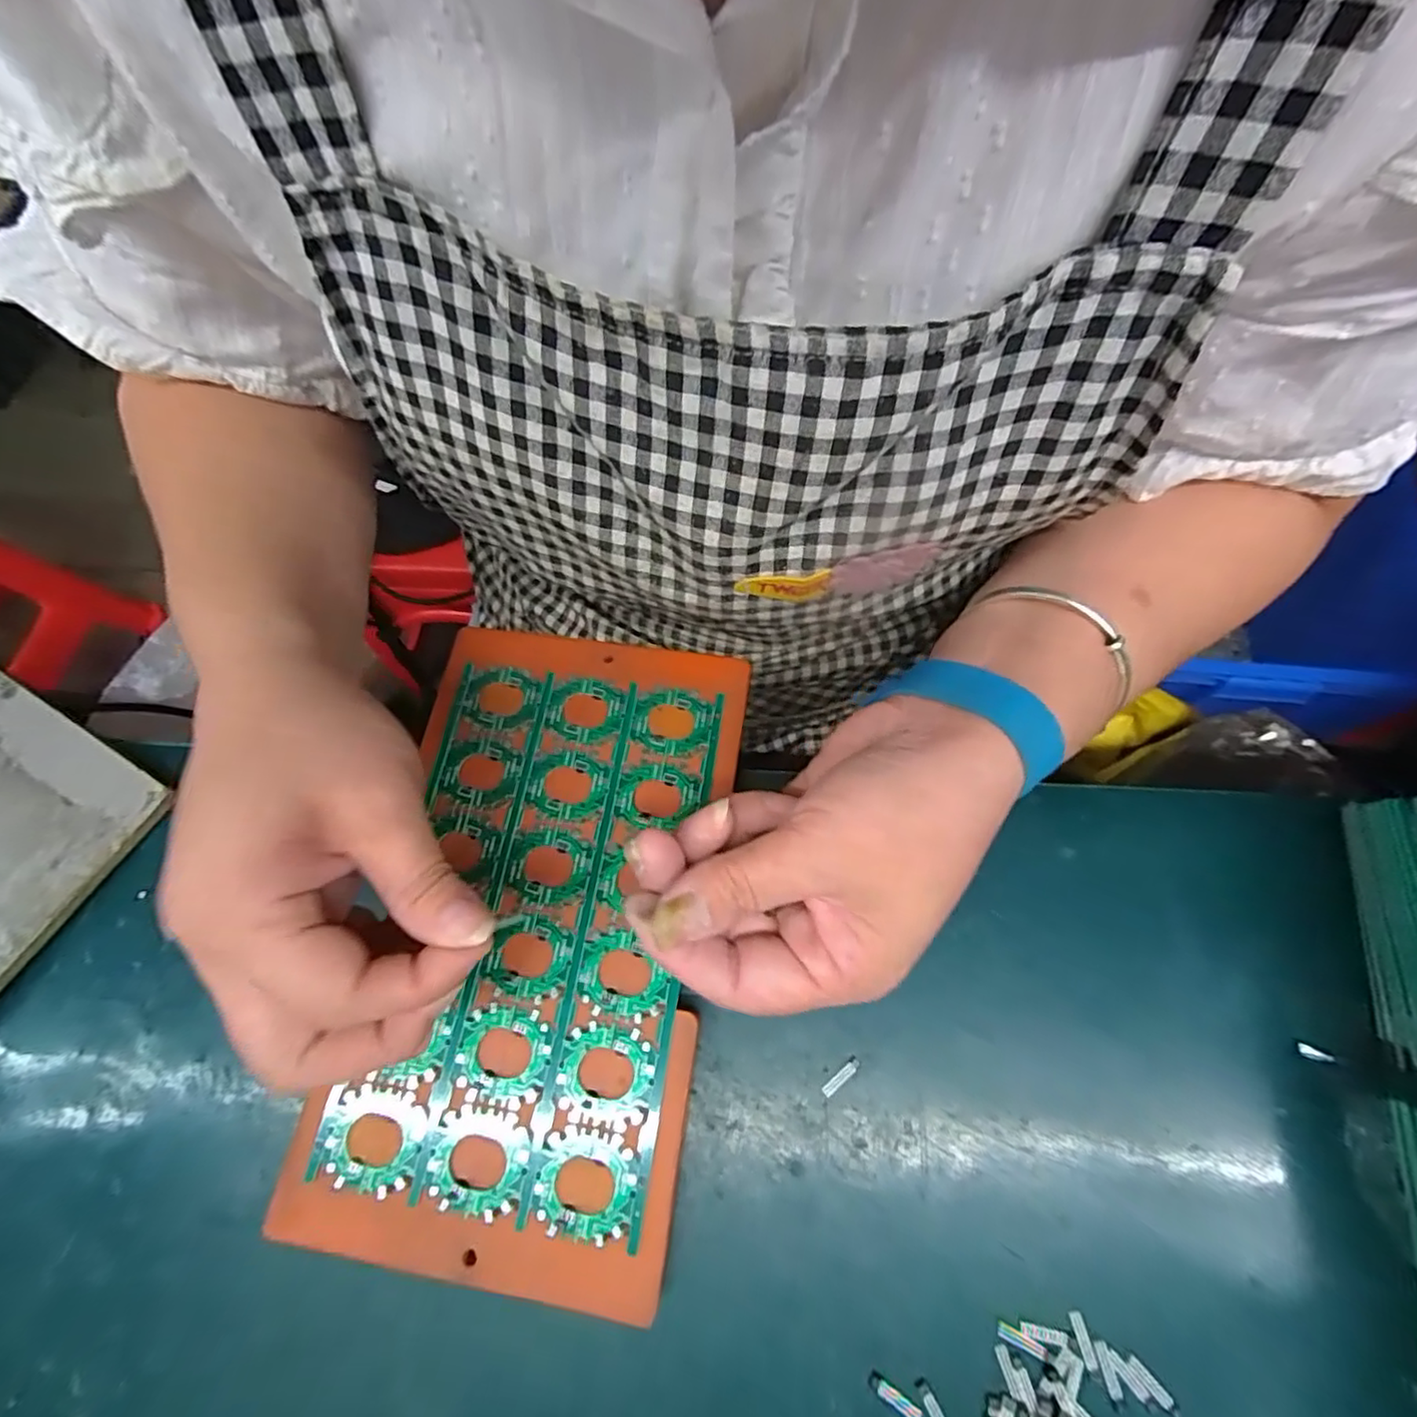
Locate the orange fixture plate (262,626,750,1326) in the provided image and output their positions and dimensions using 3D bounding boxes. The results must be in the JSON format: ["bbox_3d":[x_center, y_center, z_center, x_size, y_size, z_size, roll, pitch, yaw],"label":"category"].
[{"bbox_3d":[-0.067,0.081,0.245,0.134,0.015,0.238,9,70,2],"label":"orange fixture plate"}]

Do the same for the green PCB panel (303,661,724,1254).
[{"bbox_3d":[-0.067,0.080,0.243,0.118,0.010,0.199,9,73,4],"label":"green PCB panel"}]

